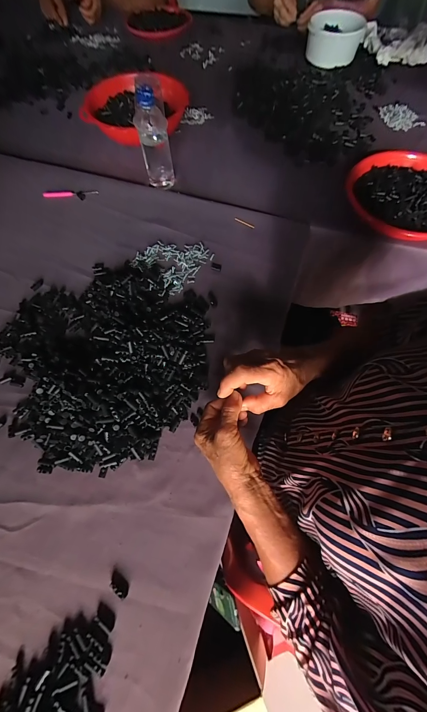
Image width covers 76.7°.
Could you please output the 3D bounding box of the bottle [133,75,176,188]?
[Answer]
[{"bbox_3d":[-0.121,-0.447,0.556,0.064,0.194,0.070,-12,68,-7],"label":"bottle"}]

